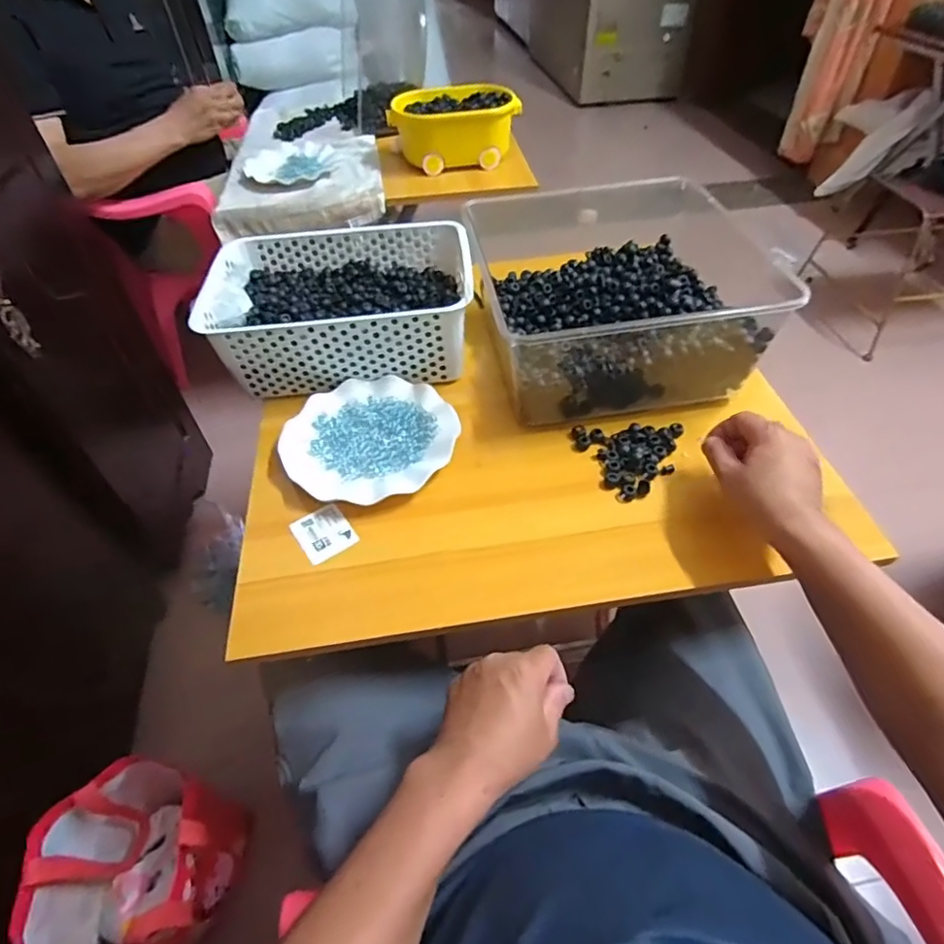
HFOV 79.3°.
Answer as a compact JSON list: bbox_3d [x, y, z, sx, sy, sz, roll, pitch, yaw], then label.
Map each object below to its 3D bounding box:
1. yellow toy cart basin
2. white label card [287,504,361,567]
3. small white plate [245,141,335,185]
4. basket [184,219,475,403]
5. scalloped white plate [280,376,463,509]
[{"bbox_3d":[-0.037,-0.682,1.132,0.247,0.110,0.158,-11,48,-8],"label":"yellow toy cart basin"},{"bbox_3d":[-0.147,0.060,0.564,0.051,0.006,0.058,-29,55,-26],"label":"white label card"},{"bbox_3d":[-0.368,-0.618,1.151,0.164,0.029,0.191,-3,48,-1],"label":"small white plate"},{"bbox_3d":[-0.160,-0.209,0.713,0.310,0.097,0.210,-4,48,-2],"label":"basket"},{"bbox_3d":[-0.114,-0.035,0.629,0.179,0.031,0.179,-1,48,1],"label":"scalloped white plate"}]

